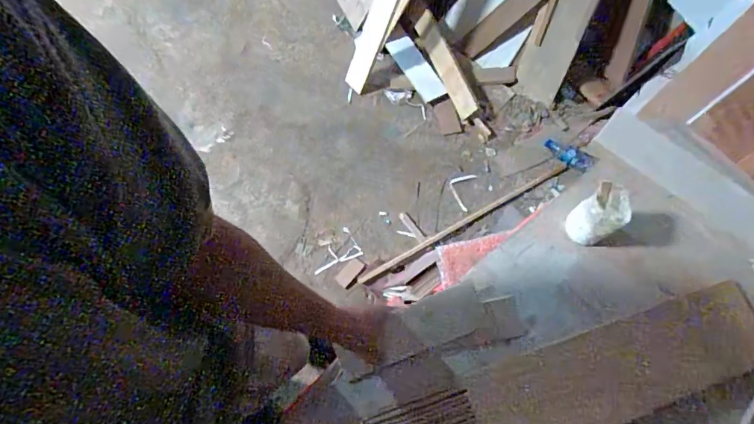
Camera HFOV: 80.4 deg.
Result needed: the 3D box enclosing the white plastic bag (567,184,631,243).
[{"bbox_3d":[0.346,0.006,0.706,0.081,0.099,0.070,-38,75,-17],"label":"white plastic bag"}]

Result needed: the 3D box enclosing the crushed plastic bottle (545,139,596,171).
[{"bbox_3d":[0.674,-0.209,1.582,0.165,0.038,0.051,37,72,28],"label":"crushed plastic bottle"}]

